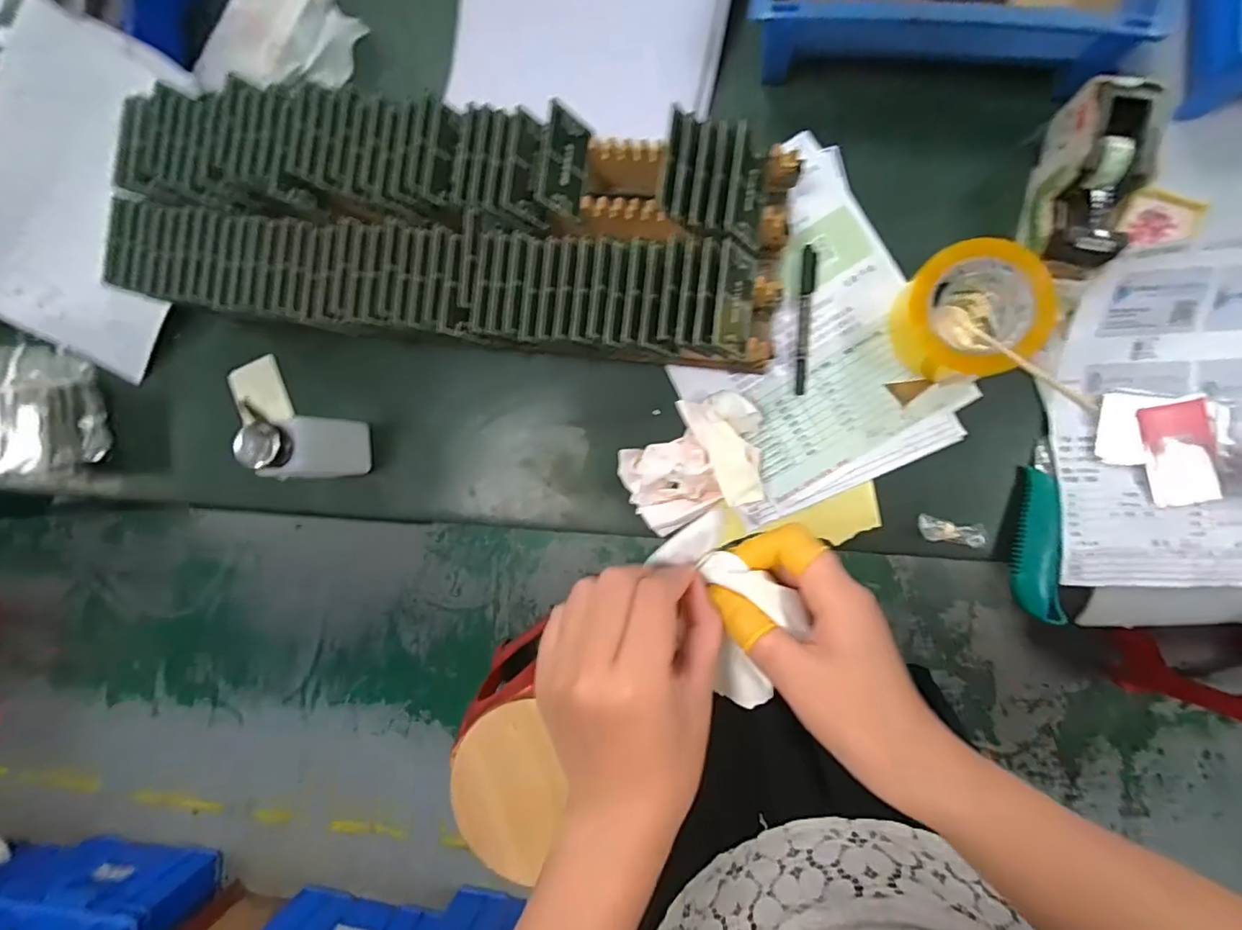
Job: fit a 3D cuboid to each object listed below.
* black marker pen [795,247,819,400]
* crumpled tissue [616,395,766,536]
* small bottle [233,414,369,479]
[{"bbox_3d":[0.175,-0.137,0.520,0.014,0.014,0.136,4,90,7],"label":"black marker pen"},{"bbox_3d":[0.067,-0.002,0.505,0.130,0.041,0.101,-21,87,7],"label":"crumpled tissue"},{"bbox_3d":[-0.288,-0.016,0.519,0.045,0.136,0.054,-5,89,7],"label":"small bottle"}]

